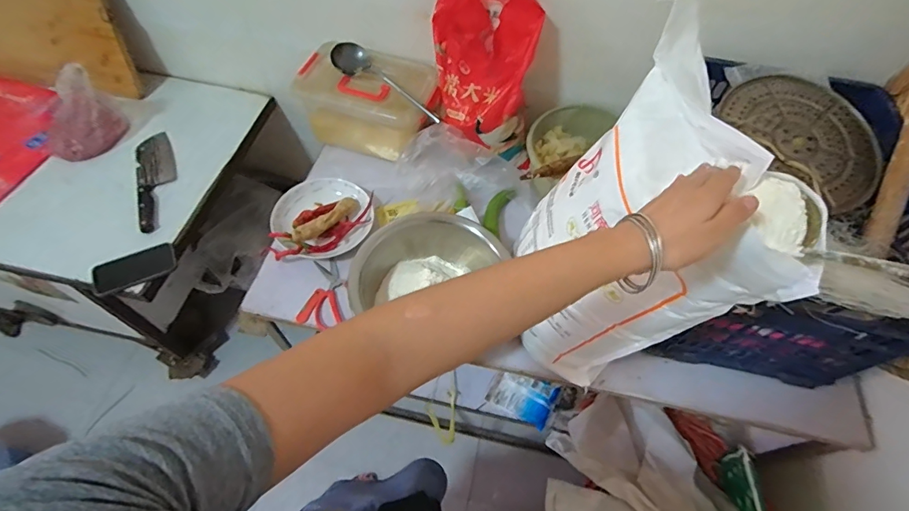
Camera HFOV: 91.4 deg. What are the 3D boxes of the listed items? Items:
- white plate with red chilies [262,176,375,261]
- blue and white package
[{"bbox_3d":[-0.264,-0.086,0.890,0.193,0.044,0.190,2,57,-3],"label":"white plate with red chilies"},{"bbox_3d":[0.175,0.353,1.123,0.159,0.033,0.111,27,60,13],"label":"blue and white package"}]

